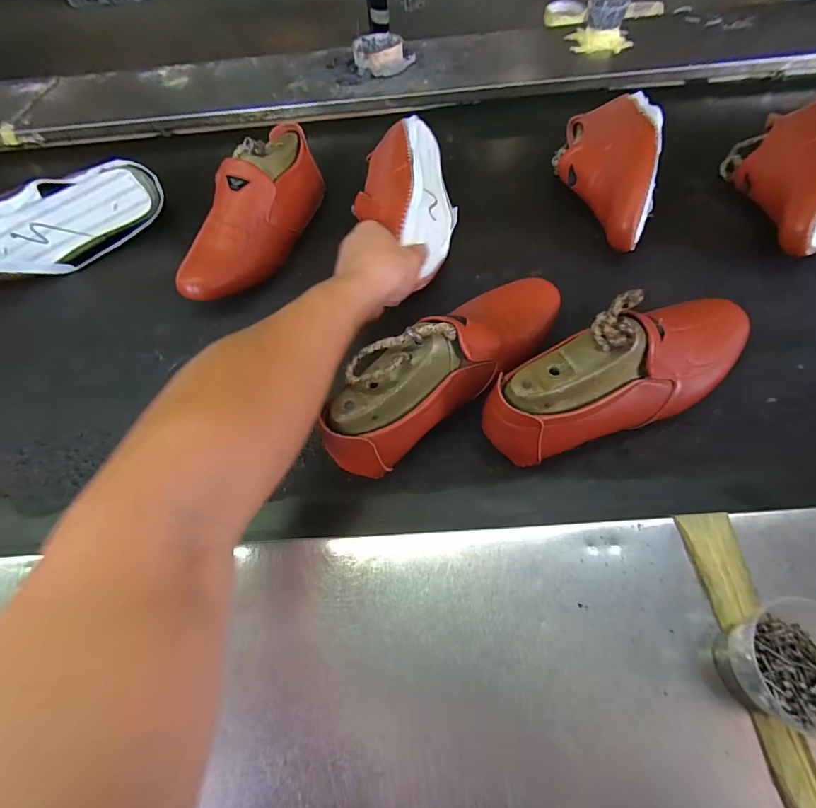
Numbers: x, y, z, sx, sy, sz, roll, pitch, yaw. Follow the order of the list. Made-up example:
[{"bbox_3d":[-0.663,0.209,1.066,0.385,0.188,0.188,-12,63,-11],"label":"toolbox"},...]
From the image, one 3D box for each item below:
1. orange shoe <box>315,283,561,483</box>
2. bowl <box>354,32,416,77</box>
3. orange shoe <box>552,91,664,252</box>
[{"bbox_3d":[0.038,-0.041,0.363,0.257,0.114,0.073,-38,63,-16],"label":"orange shoe"},{"bbox_3d":[-0.041,-0.597,0.700,0.099,0.035,0.099,-8,59,1],"label":"bowl"},{"bbox_3d":[0.248,-0.298,0.502,0.098,0.082,0.258,-1,62,4],"label":"orange shoe"}]

